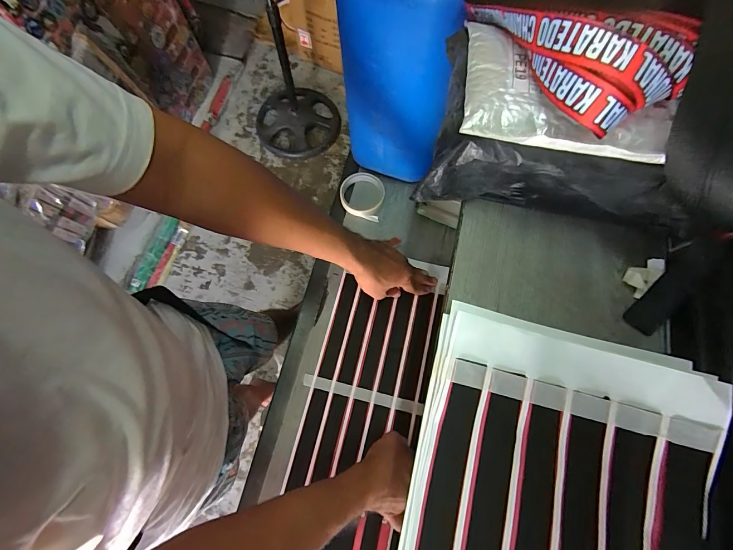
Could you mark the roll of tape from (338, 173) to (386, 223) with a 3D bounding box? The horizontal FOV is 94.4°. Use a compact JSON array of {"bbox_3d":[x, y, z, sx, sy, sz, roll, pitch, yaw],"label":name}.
[{"bbox_3d":[-0.008,-0.162,0.683,0.089,0.023,0.095,0,72,-1],"label":"roll of tape"}]

